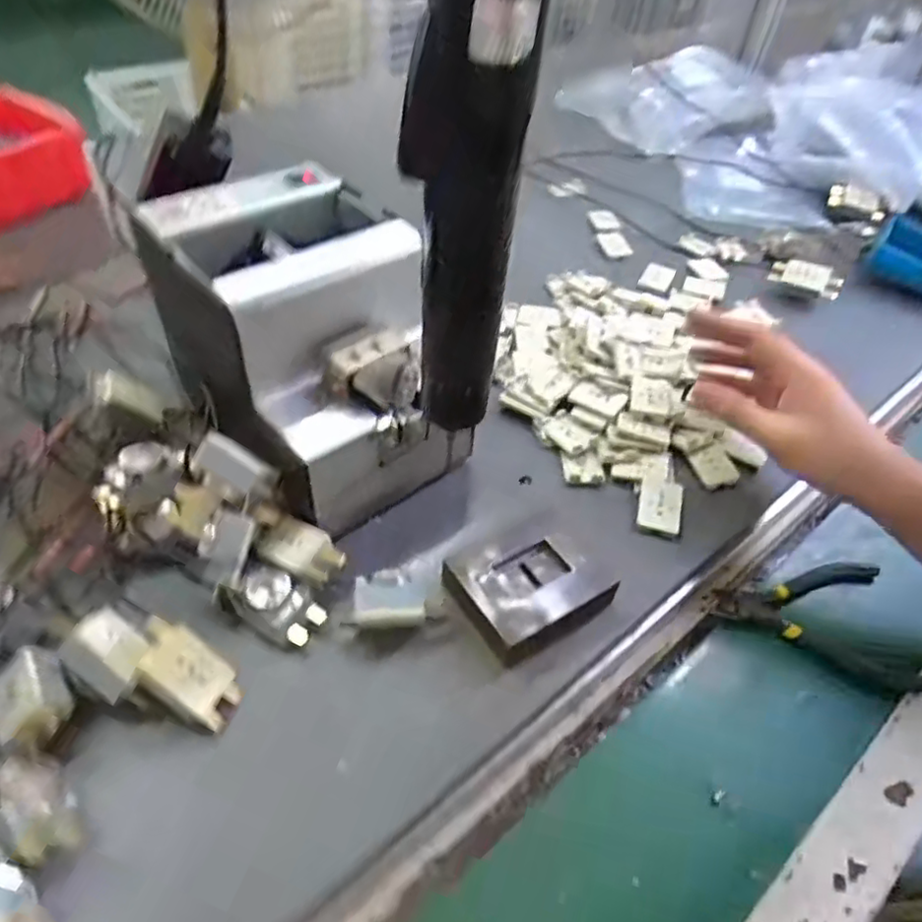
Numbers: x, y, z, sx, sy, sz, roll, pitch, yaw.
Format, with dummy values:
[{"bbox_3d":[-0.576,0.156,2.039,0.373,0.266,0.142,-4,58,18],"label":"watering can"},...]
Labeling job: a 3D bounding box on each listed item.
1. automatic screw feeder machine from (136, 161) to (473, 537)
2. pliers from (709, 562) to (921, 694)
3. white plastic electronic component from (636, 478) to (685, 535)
[{"bbox_3d":[-0.095,-0.071,0.414,0.133,0.142,0.179,-25,55,-26],"label":"automatic screw feeder machine"},{"bbox_3d":[0.239,0.093,0.446,0.129,0.011,0.084,22,49,14],"label":"pliers"},{"bbox_3d":[0.134,0.027,0.442,0.027,0.004,0.040,15,48,8],"label":"white plastic electronic component"}]

